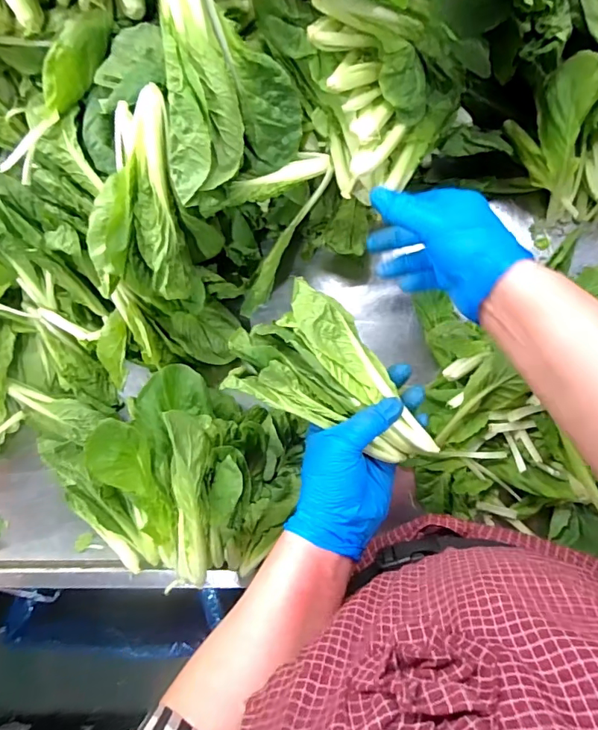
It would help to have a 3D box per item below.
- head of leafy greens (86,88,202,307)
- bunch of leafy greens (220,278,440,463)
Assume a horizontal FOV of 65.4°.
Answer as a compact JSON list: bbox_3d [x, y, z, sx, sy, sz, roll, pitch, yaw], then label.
[{"bbox_3d":[-0.136,-0.133,0.408,0.072,0.072,0.181,1,109,9],"label":"head of leafy greens"},{"bbox_3d":[0.034,0.004,0.376,0.171,0.047,0.099,24,90,10],"label":"bunch of leafy greens"}]

